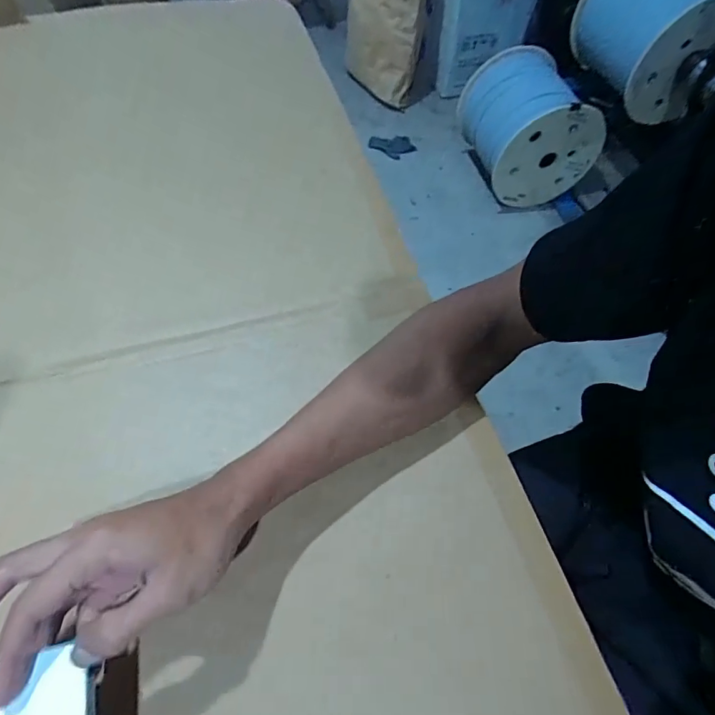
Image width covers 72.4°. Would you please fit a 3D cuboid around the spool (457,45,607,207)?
[{"bbox_3d":[0.551,-0.778,1.603,0.340,0.297,0.423,-6,59,-7],"label":"spool"}]

